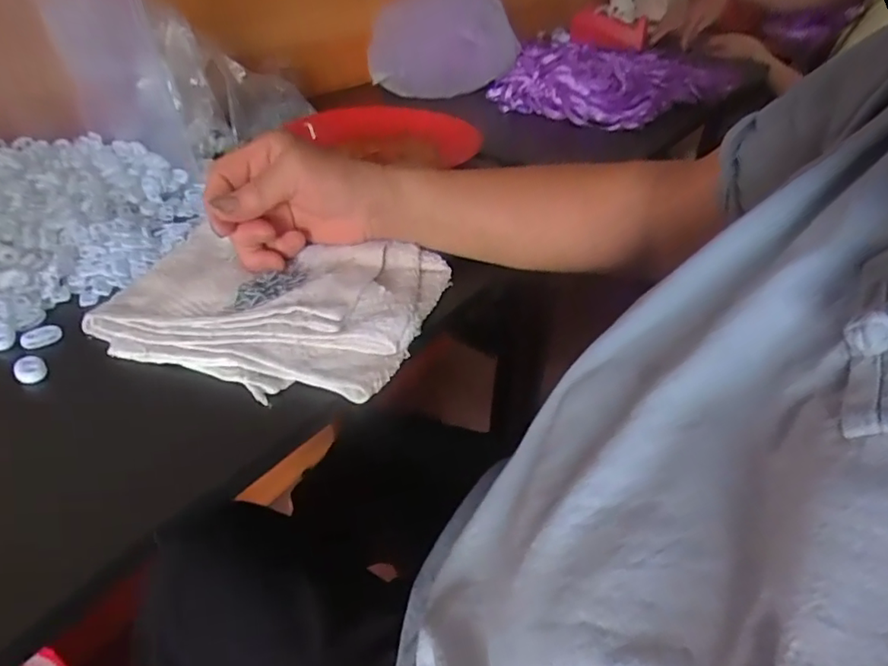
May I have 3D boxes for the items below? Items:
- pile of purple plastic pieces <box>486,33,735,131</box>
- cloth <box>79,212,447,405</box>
[{"bbox_3d":[0.241,-0.402,0.903,0.353,0.052,0.288,-27,45,-33],"label":"pile of purple plastic pieces"},{"bbox_3d":[-0.120,-0.028,0.408,0.215,0.022,0.158,11,38,12],"label":"cloth"}]

